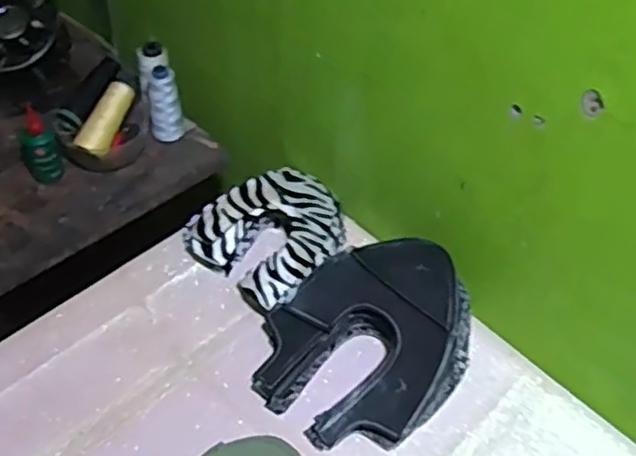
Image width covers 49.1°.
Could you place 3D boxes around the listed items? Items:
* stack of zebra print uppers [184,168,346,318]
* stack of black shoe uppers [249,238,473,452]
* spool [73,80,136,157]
[{"bbox_3d":[-0.051,0.001,0.852,0.165,0.070,0.181,35,56,25],"label":"stack of zebra print uppers"},{"bbox_3d":[0.054,0.112,0.752,0.198,0.096,0.233,33,55,24],"label":"stack of black shoe uppers"},{"bbox_3d":[-0.290,-0.148,0.945,0.040,0.041,0.114,4,63,42],"label":"spool"}]

